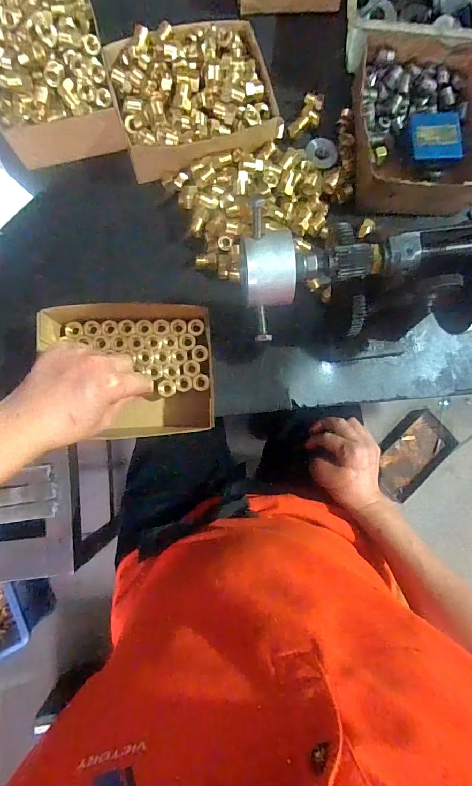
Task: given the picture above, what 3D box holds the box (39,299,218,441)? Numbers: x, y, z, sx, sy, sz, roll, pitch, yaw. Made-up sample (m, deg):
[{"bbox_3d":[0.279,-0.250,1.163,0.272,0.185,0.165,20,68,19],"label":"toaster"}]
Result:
[{"bbox_3d":[-0.101,-0.023,0.385,0.153,0.054,0.131,-4,87,-2],"label":"box"}]

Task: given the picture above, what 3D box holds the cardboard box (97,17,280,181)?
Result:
[{"bbox_3d":[-0.042,-0.307,0.400,0.157,0.051,0.132,-14,85,-4],"label":"cardboard box"}]

